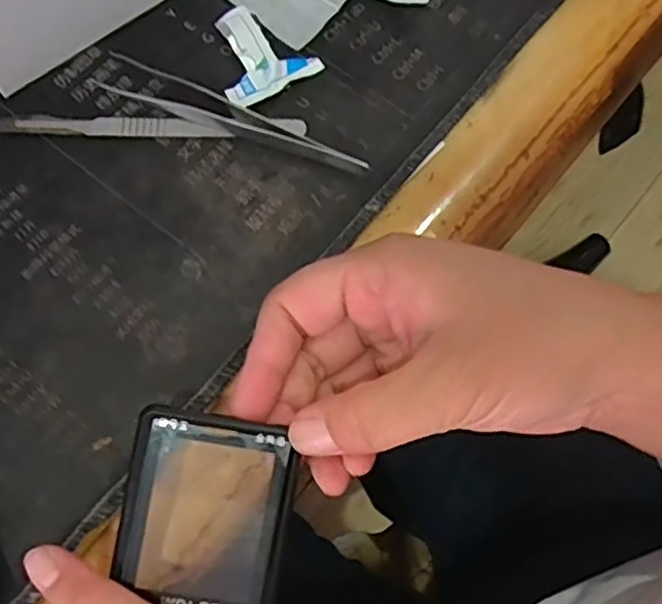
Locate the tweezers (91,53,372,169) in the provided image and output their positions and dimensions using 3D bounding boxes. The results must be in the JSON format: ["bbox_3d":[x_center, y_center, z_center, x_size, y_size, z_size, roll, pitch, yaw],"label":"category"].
[{"bbox_3d":[-0.043,-0.085,0.305,0.128,0.011,0.023,21,70,6],"label":"tweezers"}]

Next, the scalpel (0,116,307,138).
[{"bbox_3d":[-0.078,-0.078,0.305,0.132,0.004,0.010,0,69,-2],"label":"scalpel"}]

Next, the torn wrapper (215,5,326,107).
[{"bbox_3d":[-0.036,-0.115,0.318,0.045,0.005,0.049,-36,74,-14],"label":"torn wrapper"}]

